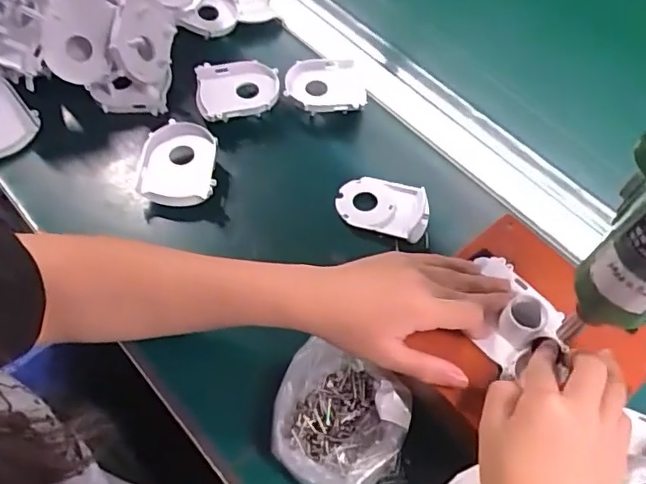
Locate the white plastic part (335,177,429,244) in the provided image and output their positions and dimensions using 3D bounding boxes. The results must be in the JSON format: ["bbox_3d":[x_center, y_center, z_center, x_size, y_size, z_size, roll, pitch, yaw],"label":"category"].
[{"bbox_3d":[0.056,-0.035,0.534,0.084,0.013,0.060,21,60,9],"label":"white plastic part"}]

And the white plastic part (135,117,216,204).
[{"bbox_3d":[-0.133,-0.071,0.532,0.068,0.028,0.078,3,59,-2],"label":"white plastic part"}]

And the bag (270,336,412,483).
[{"bbox_3d":[0.012,0.134,0.425,0.094,0.033,0.095,19,60,8],"label":"bag"}]

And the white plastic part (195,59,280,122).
[{"bbox_3d":[-0.086,-0.150,0.584,0.080,0.030,0.066,-15,61,-12],"label":"white plastic part"}]

